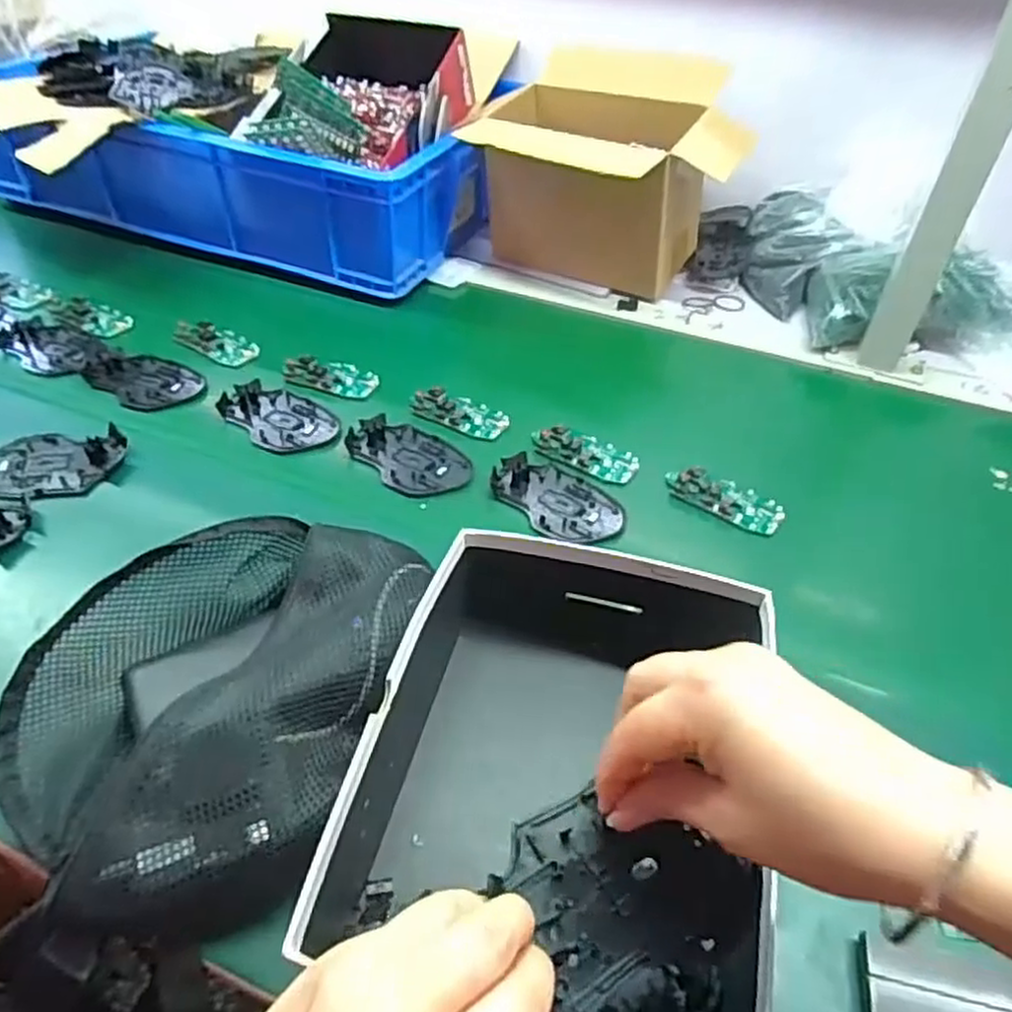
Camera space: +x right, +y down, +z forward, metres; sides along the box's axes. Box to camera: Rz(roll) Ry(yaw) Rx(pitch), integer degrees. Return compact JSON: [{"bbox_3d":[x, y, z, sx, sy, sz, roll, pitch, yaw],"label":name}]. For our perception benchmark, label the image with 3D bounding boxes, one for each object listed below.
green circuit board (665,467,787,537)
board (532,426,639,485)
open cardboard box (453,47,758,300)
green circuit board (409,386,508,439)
[{"bbox_3d":[0.183,-0.007,0.609,0.096,0.008,0.045,30,51,24],"label":"green circuit board"},{"bbox_3d":[0.070,-0.048,0.649,0.096,0.009,0.044,20,48,16],"label":"board"},{"bbox_3d":[0.107,-0.379,0.847,0.299,0.203,0.222,17,47,13],"label":"open cardboard box"},{"bbox_3d":[-0.043,-0.089,0.683,0.091,0.012,0.046,19,47,15],"label":"green circuit board"}]

